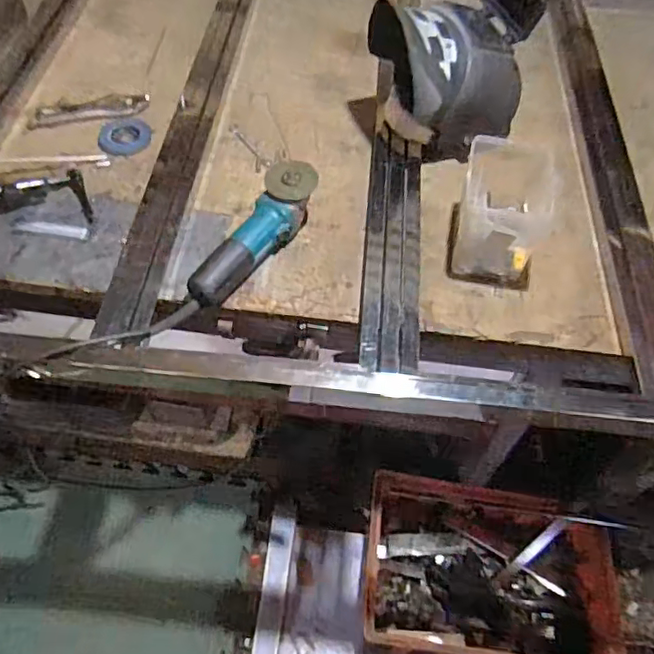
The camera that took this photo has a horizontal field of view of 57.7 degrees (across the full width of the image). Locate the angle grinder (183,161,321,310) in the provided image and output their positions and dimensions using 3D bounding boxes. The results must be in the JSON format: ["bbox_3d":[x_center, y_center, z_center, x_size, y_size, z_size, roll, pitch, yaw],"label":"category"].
[{"bbox_3d":[-0.113,-0.145,0.950,0.079,0.081,0.286,30,70,16],"label":"angle grinder"}]

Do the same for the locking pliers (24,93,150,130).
[{"bbox_3d":[-0.465,-0.430,1.171,0.225,0.013,0.069,-9,56,-11],"label":"locking pliers"}]

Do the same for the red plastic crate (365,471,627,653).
[{"bbox_3d":[0.384,0.591,1.417,0.595,0.198,0.380,8,54,1],"label":"red plastic crate"}]

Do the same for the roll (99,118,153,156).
[{"bbox_3d":[-0.383,-0.364,1.128,0.096,0.016,0.101,2,54,-3],"label":"roll"}]

